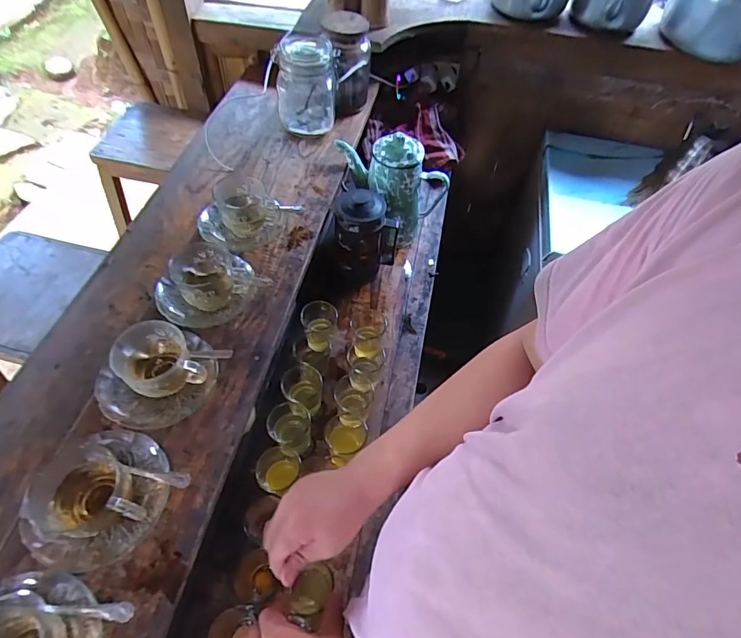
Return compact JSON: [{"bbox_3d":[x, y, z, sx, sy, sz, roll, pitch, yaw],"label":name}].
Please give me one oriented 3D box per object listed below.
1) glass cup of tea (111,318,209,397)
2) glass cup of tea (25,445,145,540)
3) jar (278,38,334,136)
[{"bbox_3d":[-0.260,0.050,0.542,0.089,0.062,0.082,2,55,-3],"label":"glass cup of tea"},{"bbox_3d":[-0.297,0.191,0.461,0.089,0.061,0.097,2,55,-3],"label":"glass cup of tea"},{"bbox_3d":[-0.131,-0.476,0.887,0.111,0.147,0.129,-4,55,-8],"label":"jar"}]

